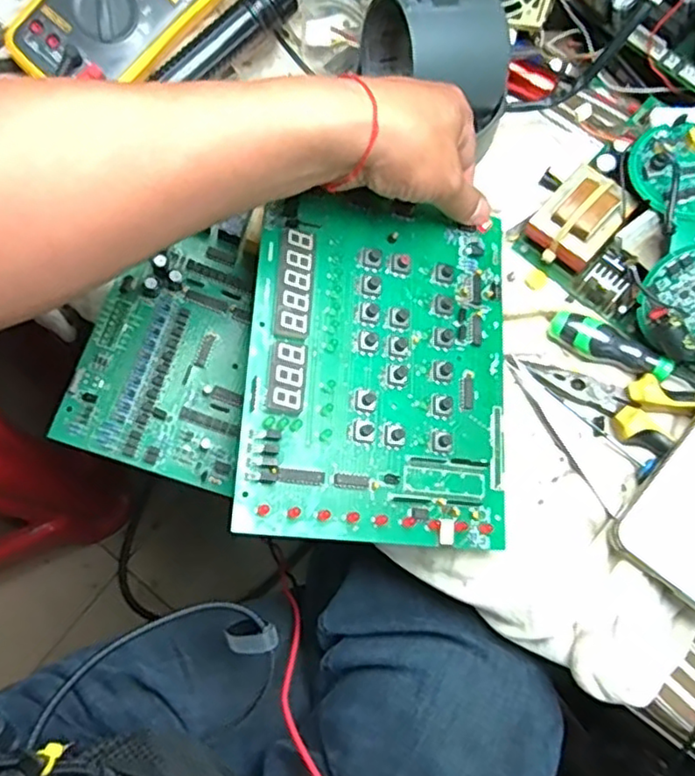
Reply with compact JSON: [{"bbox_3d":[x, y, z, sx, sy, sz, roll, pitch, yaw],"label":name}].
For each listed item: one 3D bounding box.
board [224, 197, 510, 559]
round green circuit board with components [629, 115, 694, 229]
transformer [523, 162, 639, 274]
[{"bbox_3d":[0.024,-0.014,0.371,0.166,0.011,0.202,8,75,-16],"label":"board"},{"bbox_3d":[0.216,-0.140,0.402,0.057,0.020,0.067,-19,75,-6],"label":"round green circuit board with components"},{"bbox_3d":[0.155,-0.112,0.425,0.047,0.031,0.055,44,78,11],"label":"transformer"}]

